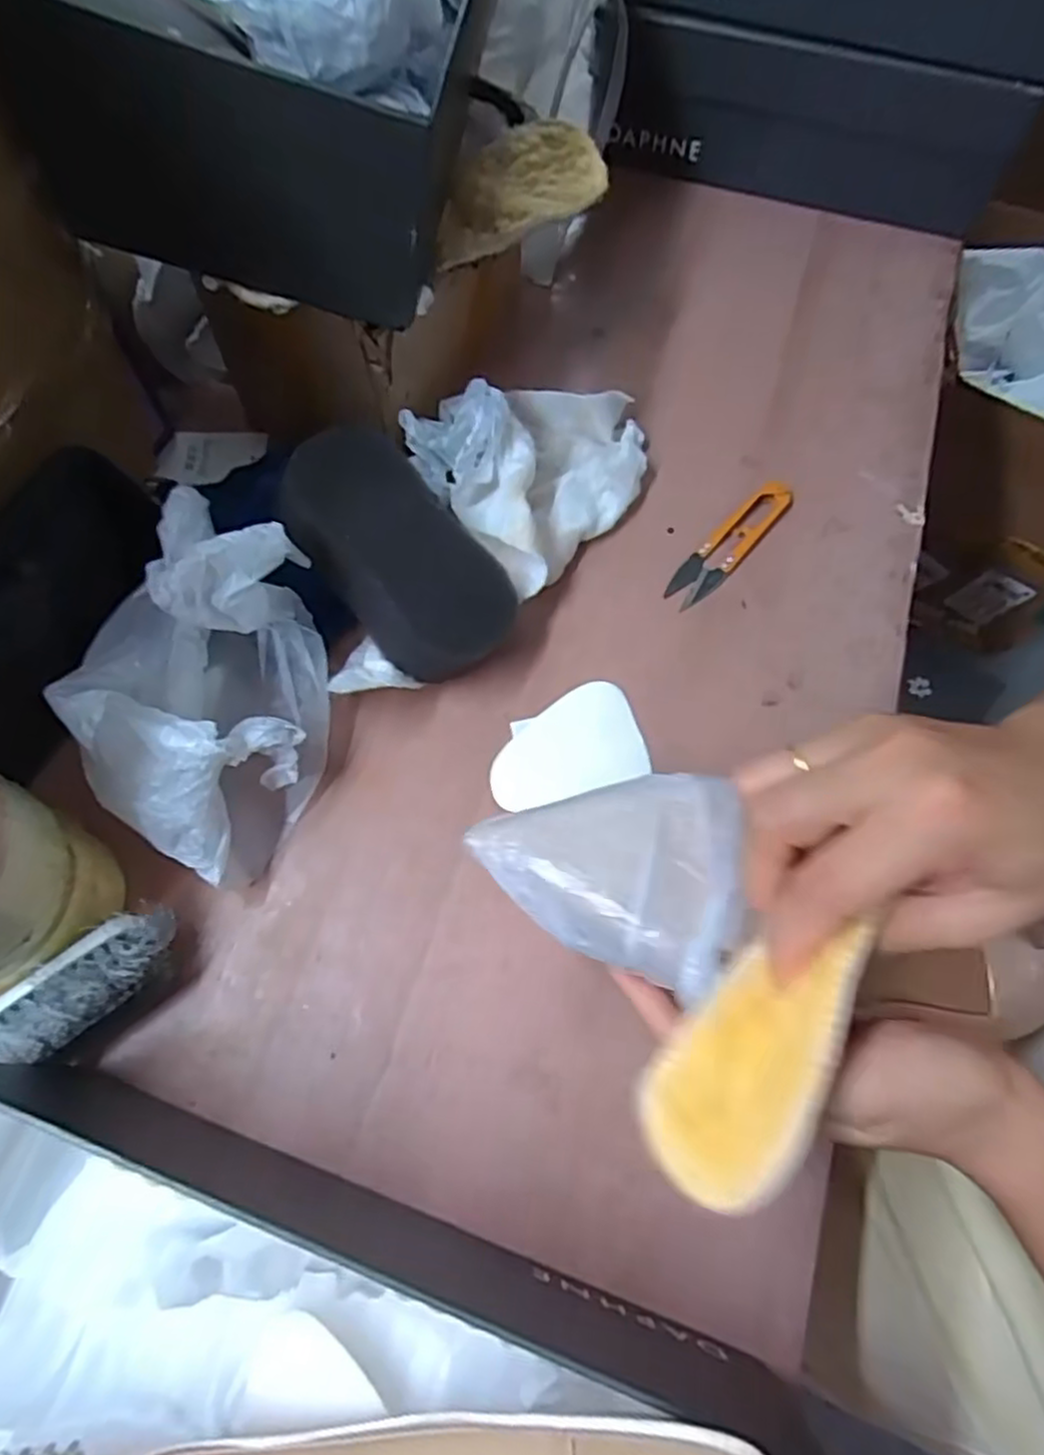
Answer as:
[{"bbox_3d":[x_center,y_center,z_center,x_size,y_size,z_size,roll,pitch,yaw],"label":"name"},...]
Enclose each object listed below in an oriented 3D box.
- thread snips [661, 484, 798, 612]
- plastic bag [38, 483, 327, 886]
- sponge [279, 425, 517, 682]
[{"bbox_3d":[0.122,-0.108,0.429,0.023,0.009,0.106,40,71,15],"label":"thread snips"},{"bbox_3d":[-0.148,-0.020,0.334,0.112,0.099,0.131,25,68,10],"label":"plastic bag"},{"bbox_3d":[-0.059,-0.084,0.361,0.120,0.034,0.070,46,63,-11],"label":"sponge"}]

